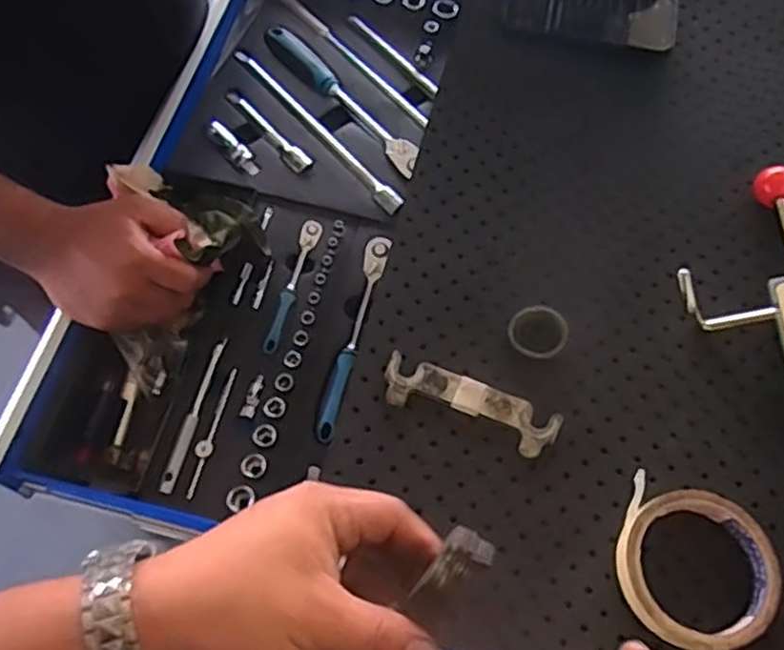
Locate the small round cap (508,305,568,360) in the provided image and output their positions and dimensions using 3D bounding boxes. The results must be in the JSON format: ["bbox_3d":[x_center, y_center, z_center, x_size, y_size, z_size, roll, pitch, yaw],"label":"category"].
[{"bbox_3d":[0.100,0.006,0.501,0.041,0.022,0.037,-23,68,-11],"label":"small round cap"}]

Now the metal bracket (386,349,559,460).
[{"bbox_3d":[0.052,0.054,0.487,0.119,0.007,0.037,21,67,9],"label":"metal bracket"}]

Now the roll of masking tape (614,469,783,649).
[{"bbox_3d":[0.184,0.148,0.441,0.090,0.022,0.092,0,65,-1],"label":"roll of masking tape"}]

